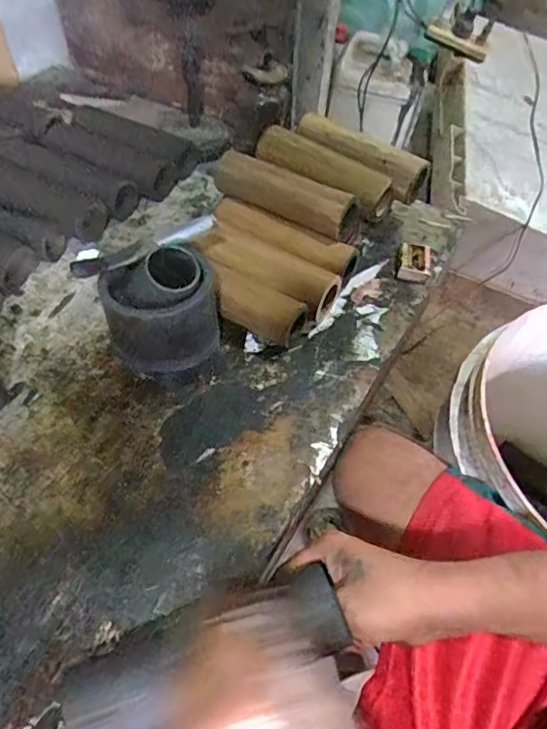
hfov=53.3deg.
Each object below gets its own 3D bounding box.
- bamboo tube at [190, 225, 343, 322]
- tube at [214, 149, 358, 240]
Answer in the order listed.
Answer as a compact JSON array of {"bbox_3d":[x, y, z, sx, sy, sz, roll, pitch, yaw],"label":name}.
[{"bbox_3d":[-0.011,-0.100,0.608,0.164,0.054,0.054,21,52,16],"label":"bamboo tube"},{"bbox_3d":[0.013,-0.200,0.627,0.173,0.049,0.049,28,54,21],"label":"tube"}]

